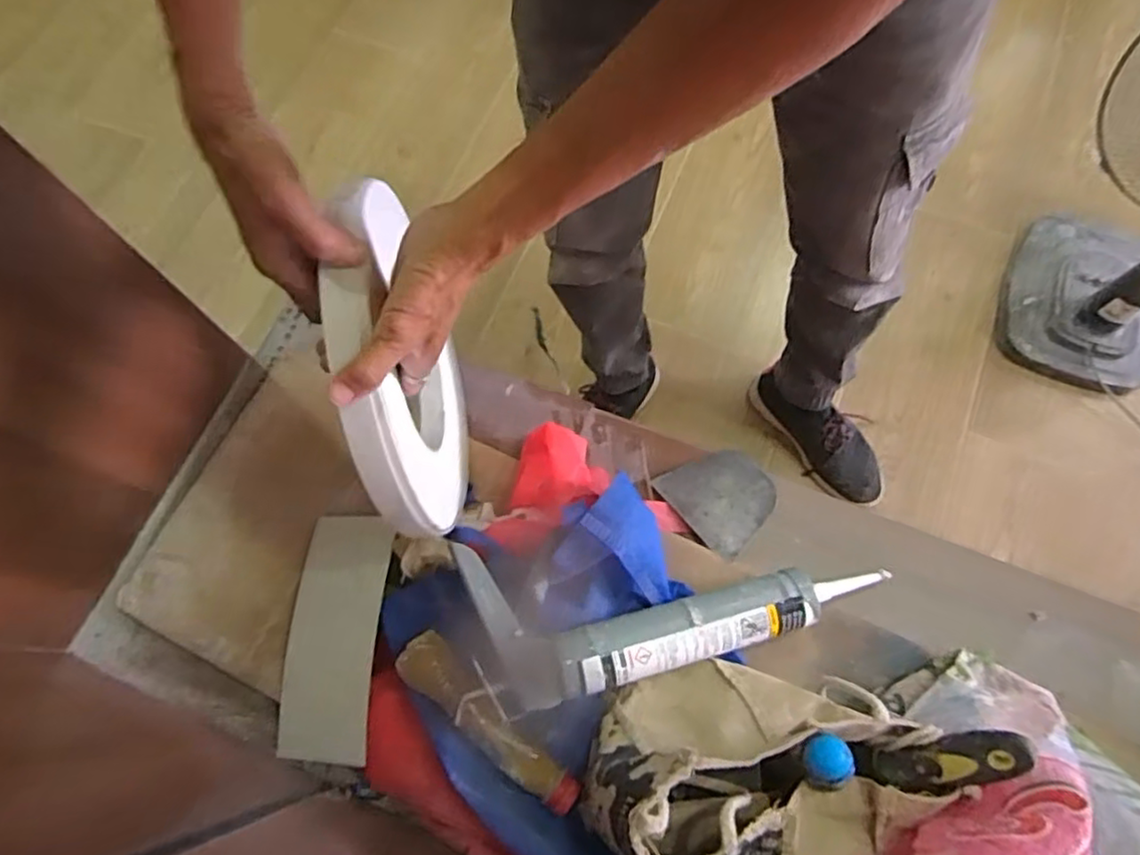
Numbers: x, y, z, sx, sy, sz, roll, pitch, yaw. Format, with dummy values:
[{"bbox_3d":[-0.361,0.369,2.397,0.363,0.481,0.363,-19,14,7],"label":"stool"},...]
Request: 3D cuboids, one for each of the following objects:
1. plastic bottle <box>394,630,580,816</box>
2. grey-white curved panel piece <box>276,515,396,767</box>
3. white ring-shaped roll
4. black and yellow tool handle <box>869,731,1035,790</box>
[{"bbox_3d":[-0.067,0.245,0.560,0.046,0.043,0.185,-44,90,-12],"label":"plastic bottle"},{"bbox_3d":[-0.216,0.185,0.625,0.094,0.009,0.211,-3,67,18],"label":"grey-white curved panel piece"},{"bbox_3d":[-0.129,-0.038,0.547,0.038,0.265,0.244,-7,70,0],"label":"white ring-shaped roll"},{"bbox_3d":[0.263,0.233,0.475,0.101,0.014,0.033,-31,66,35],"label":"black and yellow tool handle"}]

